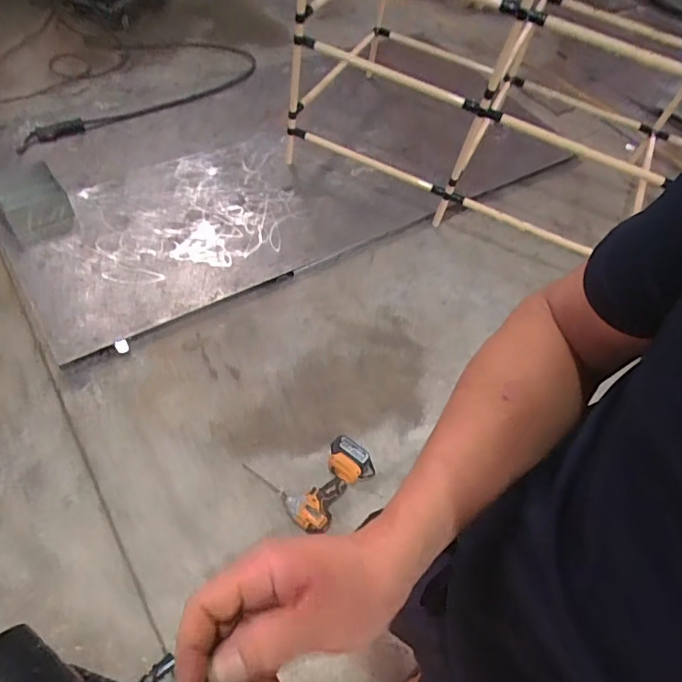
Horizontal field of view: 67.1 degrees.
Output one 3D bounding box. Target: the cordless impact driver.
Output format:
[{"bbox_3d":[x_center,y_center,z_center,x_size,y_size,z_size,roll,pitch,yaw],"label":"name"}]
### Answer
[{"bbox_3d":[-0.078,0.345,1.375,0.247,0.069,0.253,36,61,21],"label":"cordless impact driver"}]

